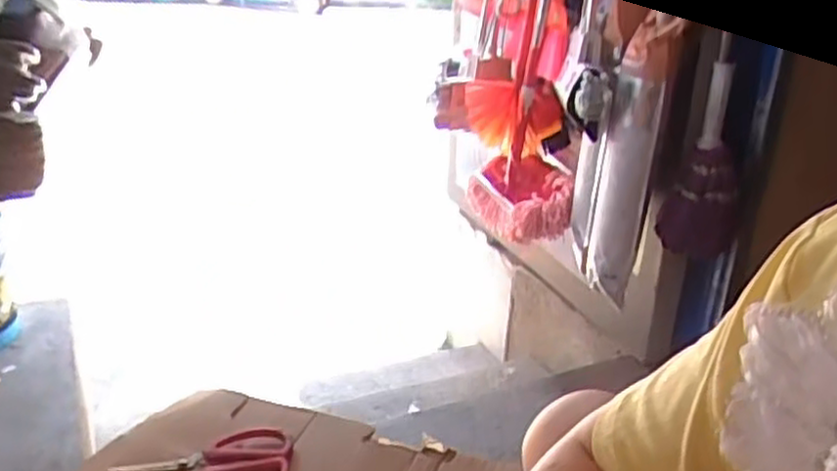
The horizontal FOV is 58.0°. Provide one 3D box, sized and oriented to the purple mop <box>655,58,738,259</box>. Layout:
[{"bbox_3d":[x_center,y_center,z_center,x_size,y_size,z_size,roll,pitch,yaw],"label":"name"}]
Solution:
[{"bbox_3d":[0.521,-0.118,1.370,0.132,0.364,0.126,10,26,18],"label":"purple mop"}]

